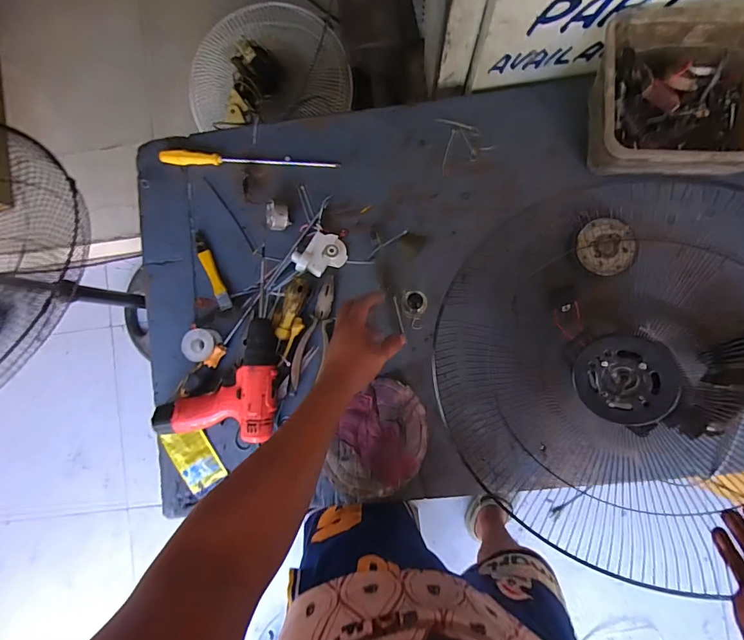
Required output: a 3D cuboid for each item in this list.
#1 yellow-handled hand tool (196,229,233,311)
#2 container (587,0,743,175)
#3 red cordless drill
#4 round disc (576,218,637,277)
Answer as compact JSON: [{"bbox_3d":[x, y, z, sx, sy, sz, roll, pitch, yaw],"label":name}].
[{"bbox_3d":[-0.267,-0.083,0.679,0.023,0.020,0.145,-24,86,2],"label":"yellow-handled hand tool"},{"bbox_3d":[0.445,-0.305,0.574,0.263,0.113,0.214,-4,87,4],"label":"container"},{"bbox_3d":[-0.243,0.091,0.646,0.193,0.068,0.180,1,87,4],"label":"red cordless drill"},{"bbox_3d":[0.362,-0.113,0.631,0.085,0.012,0.086,0,87,4],"label":"round disc"}]

